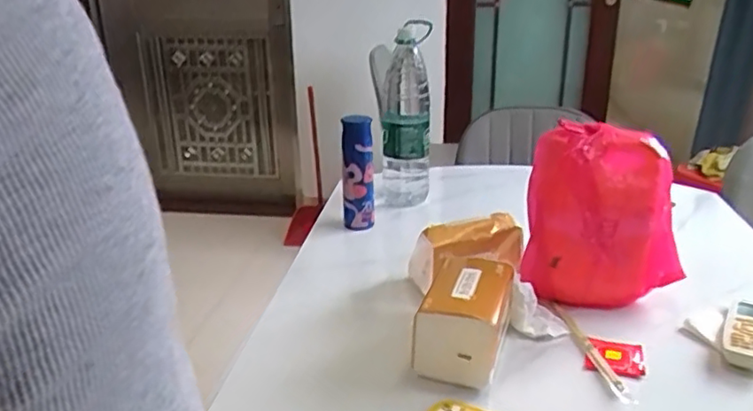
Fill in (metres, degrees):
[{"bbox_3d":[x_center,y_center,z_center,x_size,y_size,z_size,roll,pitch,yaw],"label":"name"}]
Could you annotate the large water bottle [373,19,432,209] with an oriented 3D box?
[{"bbox_3d":[0.047,-0.148,1.144,0.100,0.329,0.086,0,22,2],"label":"large water bottle"}]

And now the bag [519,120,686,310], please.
[{"bbox_3d":[0.304,0.016,0.834,0.195,0.232,0.086,10,25,24],"label":"bag"}]

